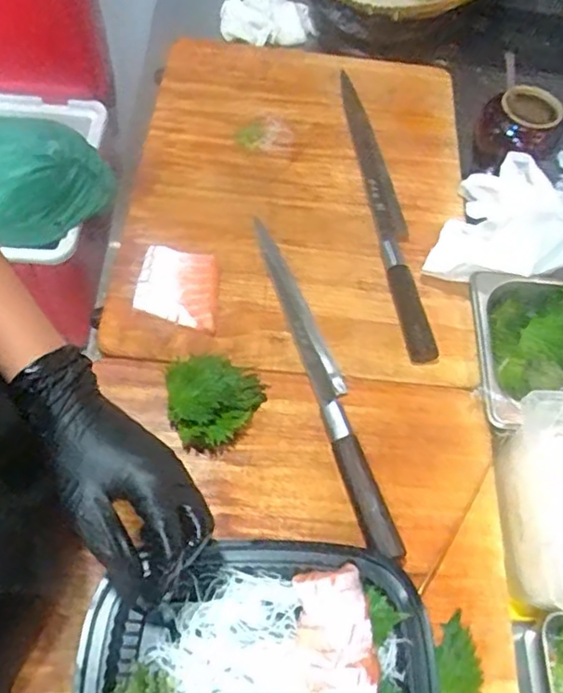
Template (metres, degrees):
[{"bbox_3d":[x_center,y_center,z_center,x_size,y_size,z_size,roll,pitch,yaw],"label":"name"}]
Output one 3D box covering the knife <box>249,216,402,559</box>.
[{"bbox_3d":[0.038,0.018,0.578,0.033,0.022,0.366,-13,61,-11],"label":"knife"}]

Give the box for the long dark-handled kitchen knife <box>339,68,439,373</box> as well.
[{"bbox_3d":[0.117,-0.170,0.696,0.037,0.015,0.432,-4,59,-7],"label":"long dark-handled kitchen knife"}]

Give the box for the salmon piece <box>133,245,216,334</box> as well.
[{"bbox_3d":[-0.105,-0.060,0.615,0.079,0.010,0.087,7,59,0],"label":"salmon piece"}]

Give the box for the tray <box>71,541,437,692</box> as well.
[{"bbox_3d":[-0.017,0.237,0.436,0.247,0.031,0.178,3,59,-2],"label":"tray"}]

